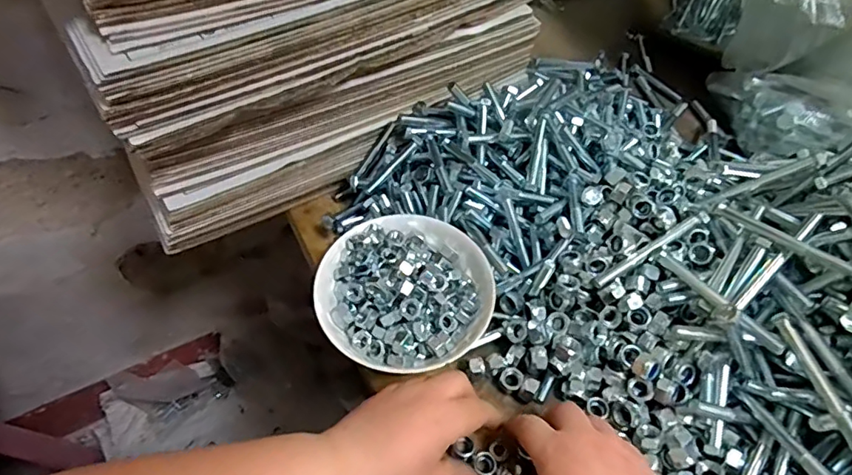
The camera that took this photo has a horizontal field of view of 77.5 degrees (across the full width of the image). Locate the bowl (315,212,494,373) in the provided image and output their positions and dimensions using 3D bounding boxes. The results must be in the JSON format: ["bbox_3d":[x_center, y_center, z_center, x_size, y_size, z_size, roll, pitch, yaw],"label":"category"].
[{"bbox_3d":[-0.015,0.043,0.413,0.124,0.040,0.127,29,59,19],"label":"bowl"}]

